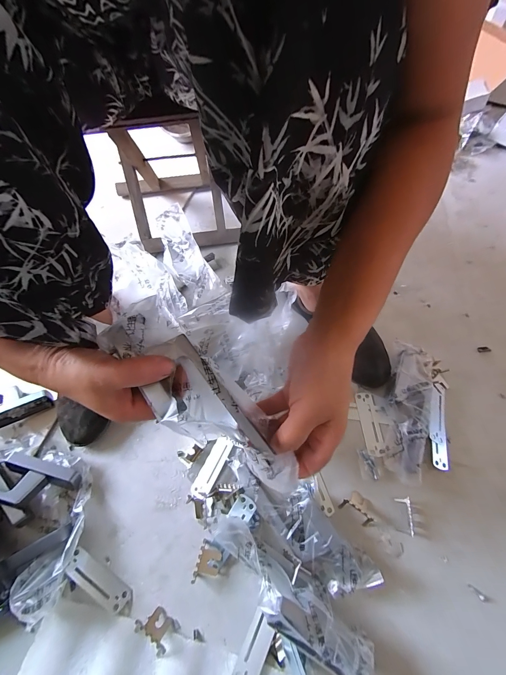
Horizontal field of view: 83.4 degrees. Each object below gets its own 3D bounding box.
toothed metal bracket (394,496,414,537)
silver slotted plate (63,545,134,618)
[{"bbox_3d":[0.199,0.233,0.372,0.016,0.017,0.043,5,62,4],"label":"toothed metal bracket"},{"bbox_3d":[-0.193,0.308,0.355,0.098,0.012,0.028,25,56,16],"label":"silver slotted plate"}]

